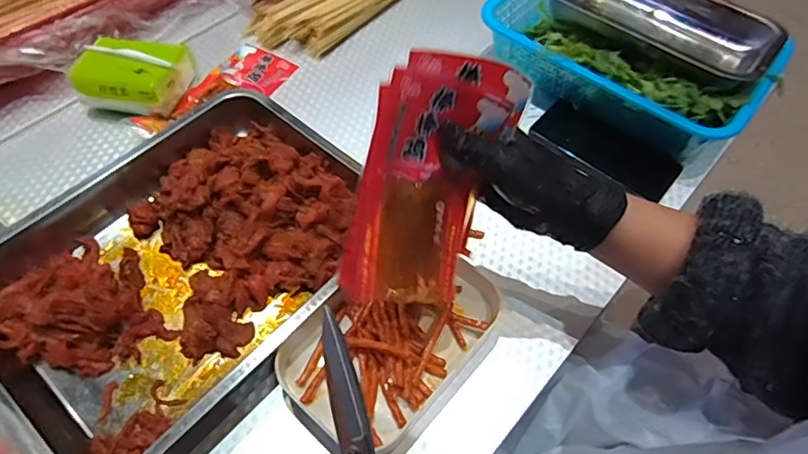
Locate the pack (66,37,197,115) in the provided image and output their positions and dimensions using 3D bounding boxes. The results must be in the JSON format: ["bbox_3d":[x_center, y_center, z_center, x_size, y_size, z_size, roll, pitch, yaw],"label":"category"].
[{"bbox_3d":[-0.308,-0.173,0.625,0.107,0.060,0.096,8,57,3],"label":"pack"}]

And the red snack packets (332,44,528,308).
[{"bbox_3d":[0.015,-0.029,0.381,0.090,0.178,0.036,6,23,-21],"label":"red snack packets"}]

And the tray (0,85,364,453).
[{"bbox_3d":[-0.202,0.025,0.508,0.278,0.052,0.343,35,62,19],"label":"tray"}]

